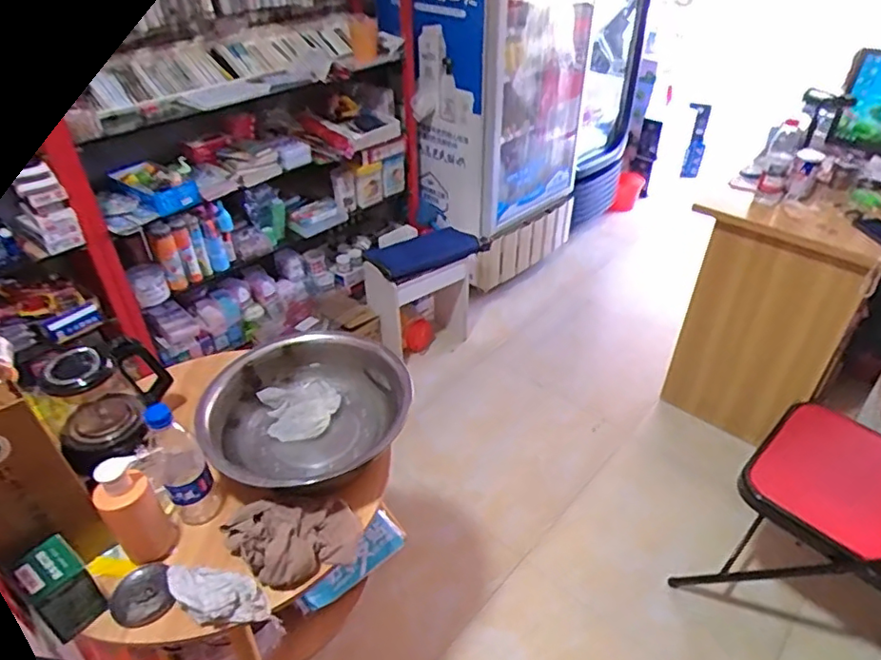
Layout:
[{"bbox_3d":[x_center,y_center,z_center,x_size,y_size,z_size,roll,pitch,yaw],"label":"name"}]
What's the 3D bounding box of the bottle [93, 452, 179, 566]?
[{"bbox_3d":[-0.415,0.249,0.804,0.075,0.170,0.064,-29,45,-32],"label":"bottle"}]

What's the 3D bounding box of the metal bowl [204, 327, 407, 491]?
[{"bbox_3d":[-0.215,0.137,0.984,0.317,0.096,0.317,-1,37,1],"label":"metal bowl"}]

